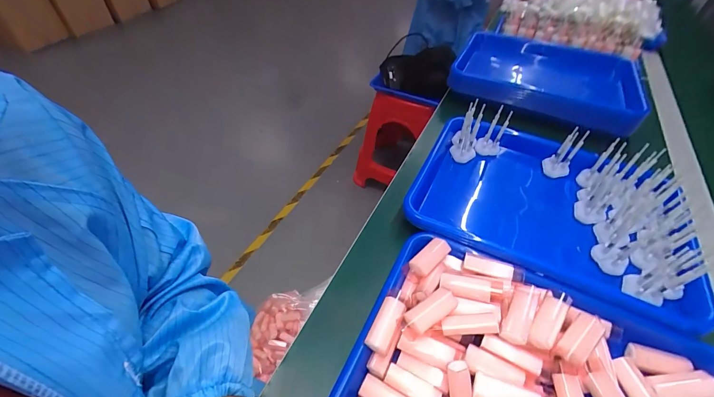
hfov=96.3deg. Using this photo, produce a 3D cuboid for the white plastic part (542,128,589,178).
[{"bbox_3d":[0.304,-0.065,0.468,0.035,0.078,0.025,30,53,22],"label":"white plastic part"}]

